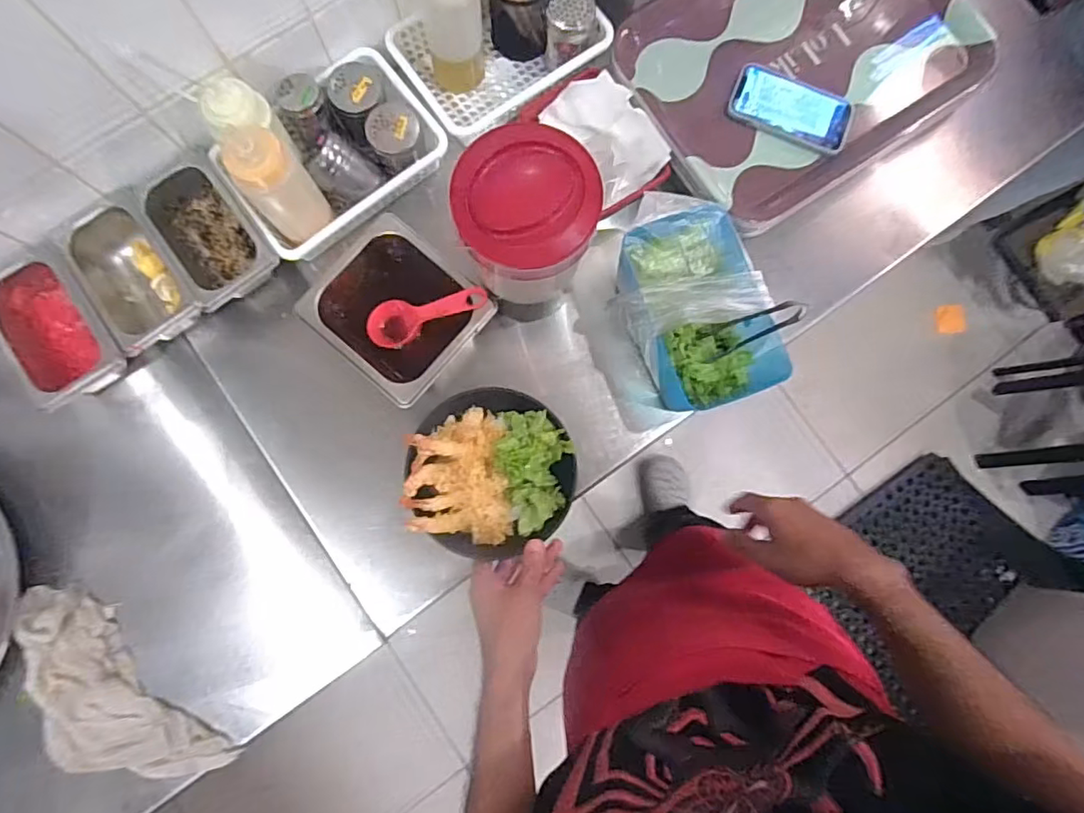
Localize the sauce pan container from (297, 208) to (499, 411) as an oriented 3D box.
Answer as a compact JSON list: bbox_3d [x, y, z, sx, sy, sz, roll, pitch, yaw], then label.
[{"bbox_3d":[-0.170,-0.106,0.709,0.177,0.122,0.161,42,83,5],"label":"sauce pan container"}]

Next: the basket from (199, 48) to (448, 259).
[{"bbox_3d":[-0.249,-0.309,0.626,0.239,0.153,0.151,-39,84,-6],"label":"basket"}]

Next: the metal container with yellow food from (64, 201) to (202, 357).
[{"bbox_3d":[-0.475,-0.150,0.673,0.102,0.071,0.171,-33,84,-5],"label":"metal container with yellow food"}]

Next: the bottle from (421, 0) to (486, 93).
[{"bbox_3d":[-0.104,-0.451,0.671,0.073,0.178,0.051,-10,82,-2],"label":"bottle"}]

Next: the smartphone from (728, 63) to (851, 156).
[{"bbox_3d":[0.308,-0.370,0.704,0.147,0.018,0.081,17,84,0],"label":"smartphone"}]

